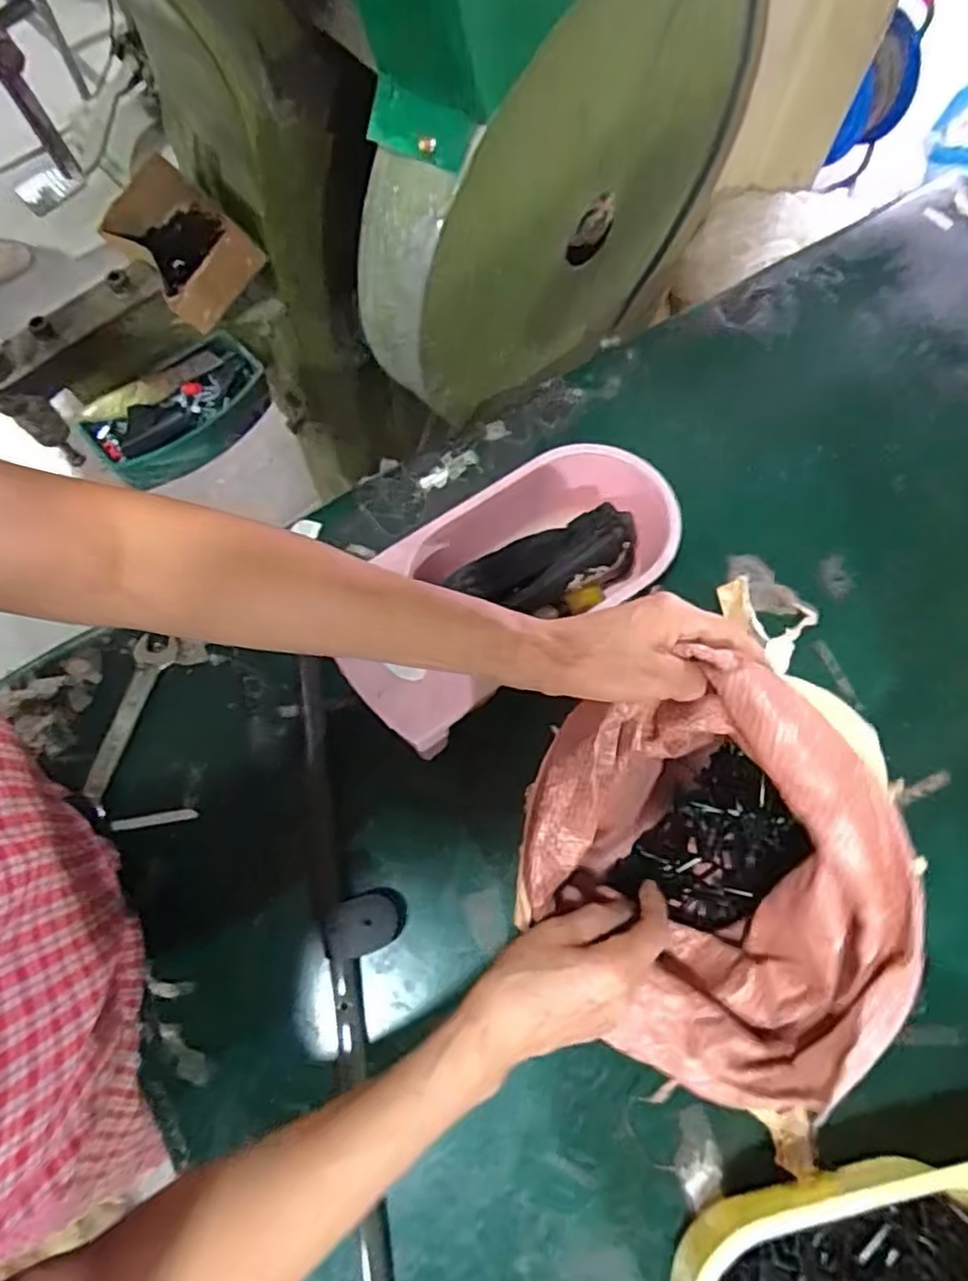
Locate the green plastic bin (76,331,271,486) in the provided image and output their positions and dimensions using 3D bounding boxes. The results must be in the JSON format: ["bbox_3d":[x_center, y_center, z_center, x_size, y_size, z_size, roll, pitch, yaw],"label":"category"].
[{"bbox_3d":[-0.302,-0.227,0.704,0.176,0.062,0.091,-38,75,-14],"label":"green plastic bin"}]

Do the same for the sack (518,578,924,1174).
[{"bbox_3d":[0.143,0.149,0.447,0.232,0.218,0.207,43,74,13],"label":"sack"}]

